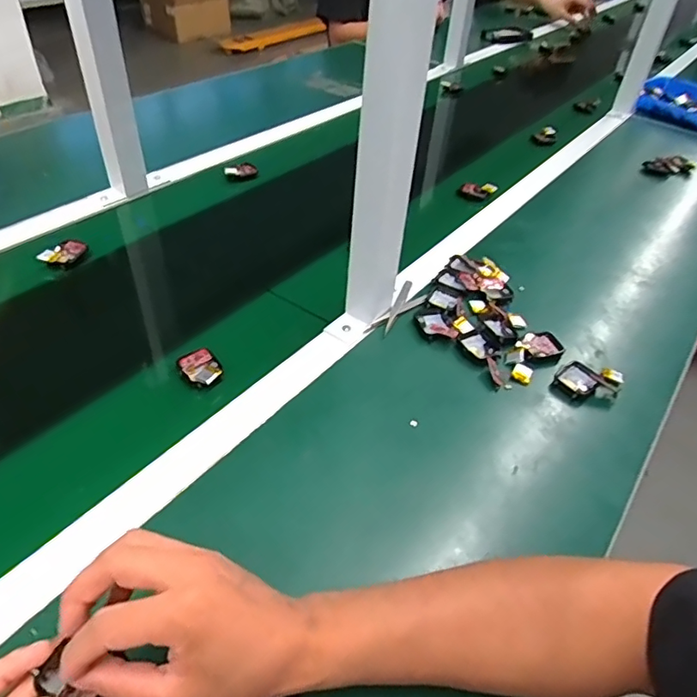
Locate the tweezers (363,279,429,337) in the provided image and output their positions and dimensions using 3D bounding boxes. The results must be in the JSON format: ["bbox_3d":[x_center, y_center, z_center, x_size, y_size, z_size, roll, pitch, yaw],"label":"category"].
[{"bbox_3d":[0.062,-0.046,0.638,0.035,0.010,0.099,25,46,20],"label":"tweezers"}]

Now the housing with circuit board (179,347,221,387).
[{"bbox_3d":[-0.149,0.017,0.548,0.035,0.013,0.058,-21,49,-26],"label":"housing with circuit board"}]

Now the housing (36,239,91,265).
[{"bbox_3d":[-0.356,-0.119,0.677,0.040,0.011,0.054,27,47,21],"label":"housing"}]

